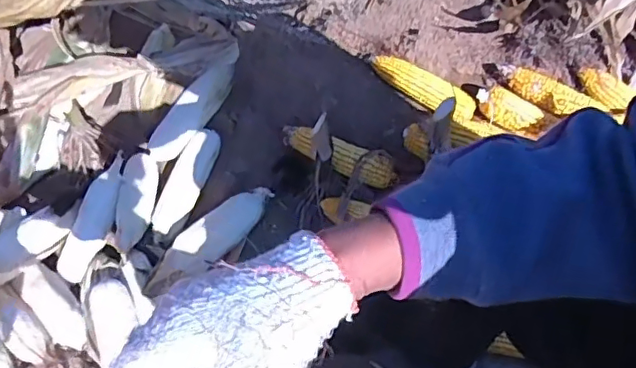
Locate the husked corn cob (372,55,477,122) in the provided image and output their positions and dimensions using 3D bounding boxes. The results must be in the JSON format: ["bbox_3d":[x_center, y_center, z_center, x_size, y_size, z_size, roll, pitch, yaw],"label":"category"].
[{"bbox_3d":[0.175,-0.160,0.920,0.183,0.046,0.059,32,62,23],"label":"husked corn cob"}]

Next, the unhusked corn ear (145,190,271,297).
[{"bbox_3d":[-0.153,0.081,0.829,0.230,0.049,0.061,-39,62,-22],"label":"unhusked corn ear"}]

